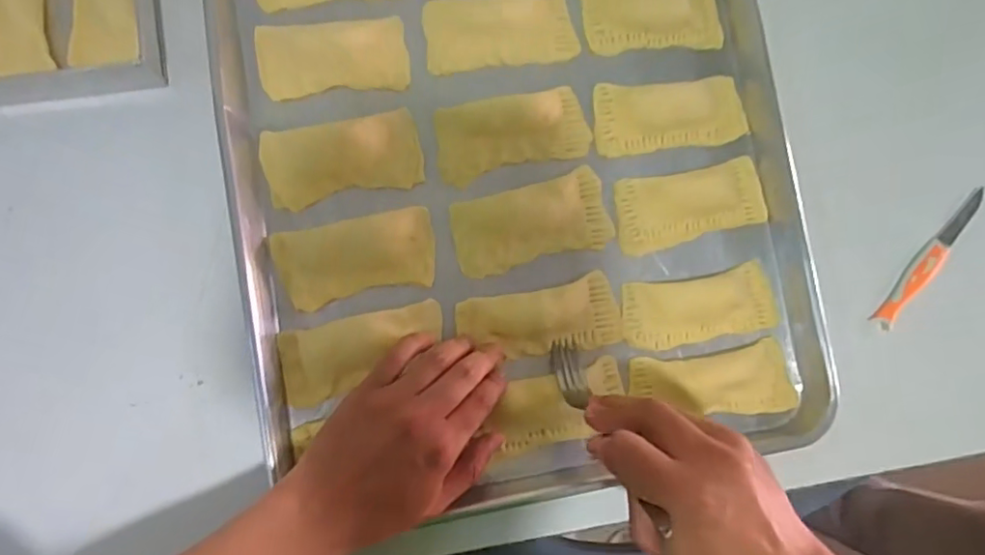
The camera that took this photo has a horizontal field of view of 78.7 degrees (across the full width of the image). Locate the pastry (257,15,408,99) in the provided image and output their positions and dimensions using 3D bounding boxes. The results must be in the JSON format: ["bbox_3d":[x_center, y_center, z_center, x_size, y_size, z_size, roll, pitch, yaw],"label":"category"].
[{"bbox_3d":[-0.116,-0.162,0.440,0.106,0.006,0.051,-9,85,-8],"label":"pastry"}]

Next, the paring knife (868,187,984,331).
[{"bbox_3d":[0.361,-0.019,0.490,0.015,0.018,0.151,42,81,-1],"label":"paring knife"}]

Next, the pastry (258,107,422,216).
[{"bbox_3d":[-0.107,-0.085,0.429,0.109,0.016,0.053,-13,85,-8],"label":"pastry"}]

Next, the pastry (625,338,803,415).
[{"bbox_3d":[0.168,0.077,0.446,0.127,0.013,0.052,-3,84,-7],"label":"pastry"}]

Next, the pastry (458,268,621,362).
[{"bbox_3d":[0.036,0.029,0.439,0.120,0.018,0.054,-4,84,-8],"label":"pastry"}]

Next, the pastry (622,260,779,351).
[{"bbox_3d":[0.158,0.023,0.459,0.121,0.006,0.050,-9,85,-8],"label":"pastry"}]

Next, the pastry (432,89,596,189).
[{"bbox_3d":[0.016,-0.107,0.447,0.114,0.016,0.054,-14,85,-8],"label":"pastry"}]

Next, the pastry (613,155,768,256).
[{"bbox_3d":[0.155,-0.056,0.468,0.119,0.005,0.056,-12,85,-8],"label":"pastry"}]

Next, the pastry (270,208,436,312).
[{"bbox_3d":[-0.095,-0.014,0.423,0.108,0.012,0.054,-12,85,-8],"label":"pastry"}]

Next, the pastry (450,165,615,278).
[{"bbox_3d":[0.032,-0.041,0.438,0.117,0.019,0.057,-14,85,-8],"label":"pastry"}]

